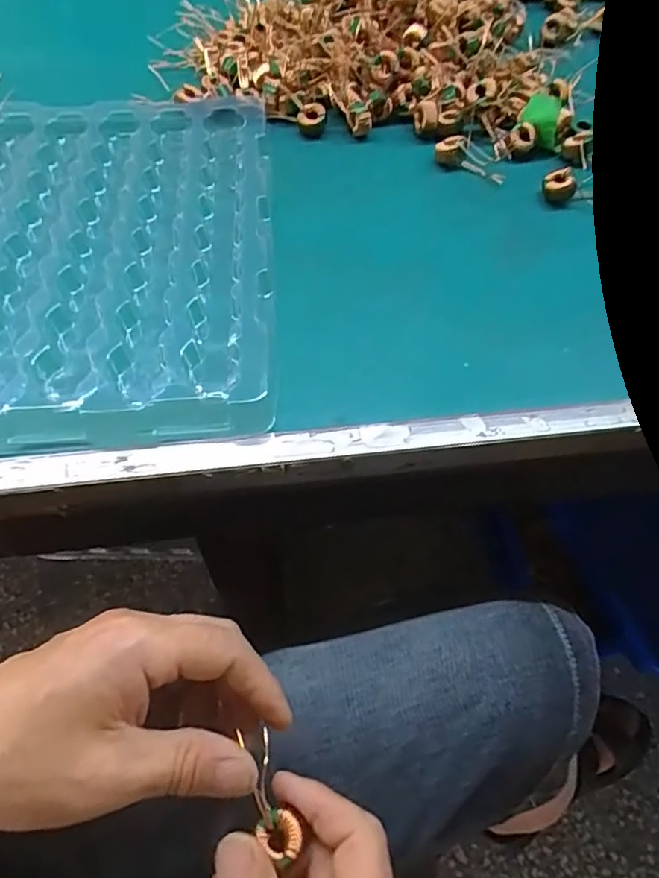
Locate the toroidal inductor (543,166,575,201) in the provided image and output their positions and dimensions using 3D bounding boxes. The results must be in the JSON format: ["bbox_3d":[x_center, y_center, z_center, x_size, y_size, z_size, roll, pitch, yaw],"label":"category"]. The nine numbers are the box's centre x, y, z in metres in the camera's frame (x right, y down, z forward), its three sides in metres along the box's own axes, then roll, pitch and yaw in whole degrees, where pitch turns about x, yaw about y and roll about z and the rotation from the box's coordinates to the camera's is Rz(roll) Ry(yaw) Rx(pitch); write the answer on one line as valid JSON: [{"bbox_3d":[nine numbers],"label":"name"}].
[{"bbox_3d":[0.156,-0.172,0.397,0.022,0.016,0.021,23,63,10],"label":"toroidal inductor"}]

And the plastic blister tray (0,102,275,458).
[{"bbox_3d":[-0.179,-0.119,0.349,0.282,0.023,0.284,-2,62,-4],"label":"plastic blister tray"}]

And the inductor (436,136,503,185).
[{"bbox_3d":[0.103,-0.204,0.418,0.052,0.015,0.025,26,61,12],"label":"inductor"}]

